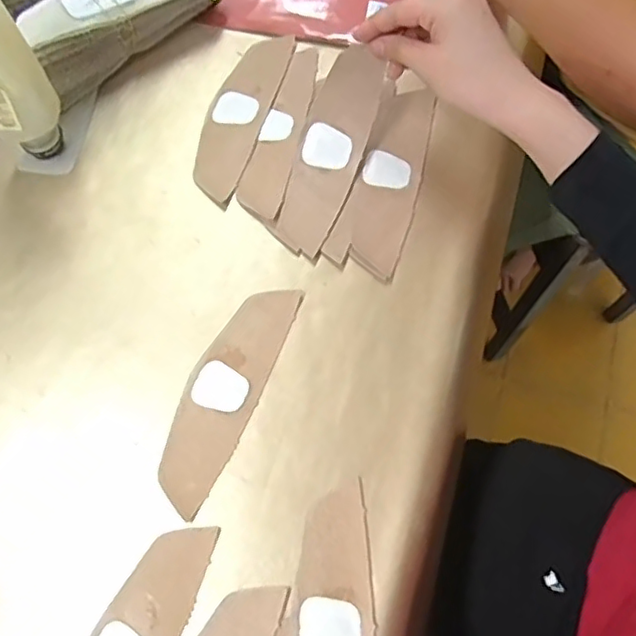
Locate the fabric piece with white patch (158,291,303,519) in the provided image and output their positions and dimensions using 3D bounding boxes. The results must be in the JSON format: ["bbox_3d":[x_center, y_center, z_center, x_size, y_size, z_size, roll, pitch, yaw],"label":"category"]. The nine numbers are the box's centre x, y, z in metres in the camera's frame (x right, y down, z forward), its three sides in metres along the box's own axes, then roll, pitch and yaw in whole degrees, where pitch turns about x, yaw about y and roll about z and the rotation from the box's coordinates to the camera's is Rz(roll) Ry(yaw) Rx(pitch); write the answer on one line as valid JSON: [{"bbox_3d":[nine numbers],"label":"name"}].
[{"bbox_3d":[-0.069,0.052,0.450,0.052,0.004,0.173,23,71,8],"label":"fabric piece with white patch"}]

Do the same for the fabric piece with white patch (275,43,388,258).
[{"bbox_3d":[0.008,-0.135,0.495,0.051,0.016,0.160,20,92,7],"label":"fabric piece with white patch"}]

